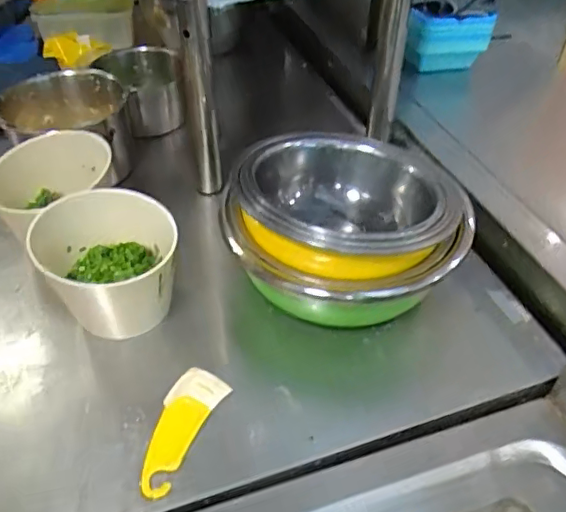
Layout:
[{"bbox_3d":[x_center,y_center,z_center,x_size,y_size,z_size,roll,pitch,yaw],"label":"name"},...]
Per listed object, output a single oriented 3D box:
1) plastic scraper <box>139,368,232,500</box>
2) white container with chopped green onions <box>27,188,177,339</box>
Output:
[{"bbox_3d":[-0.102,0.163,0.532,0.050,0.014,0.122,18,45,20],"label":"plastic scraper"},{"bbox_3d":[-0.181,0.014,0.609,0.136,0.118,0.133,-18,45,-19],"label":"white container with chopped green onions"}]

